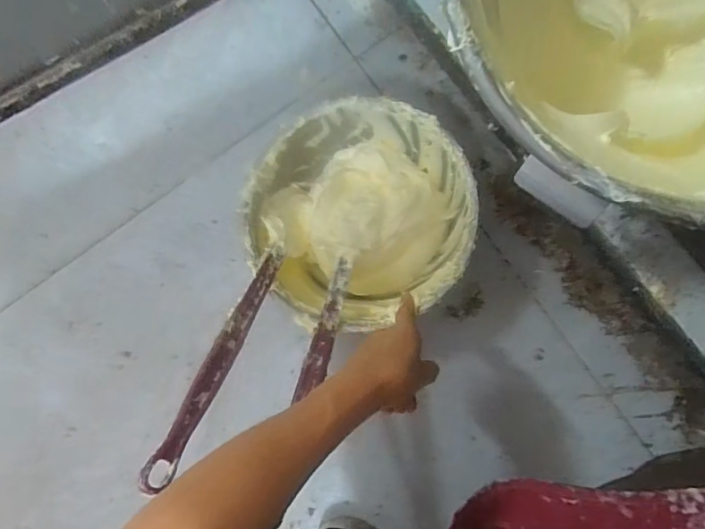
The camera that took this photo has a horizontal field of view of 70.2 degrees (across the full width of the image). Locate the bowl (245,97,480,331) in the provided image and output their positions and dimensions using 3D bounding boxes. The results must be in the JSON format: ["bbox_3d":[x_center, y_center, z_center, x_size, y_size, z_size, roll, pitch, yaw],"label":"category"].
[{"bbox_3d":[0.012,-0.058,0.620,0.258,0.099,0.255,-1,84,8],"label":"bowl"}]

